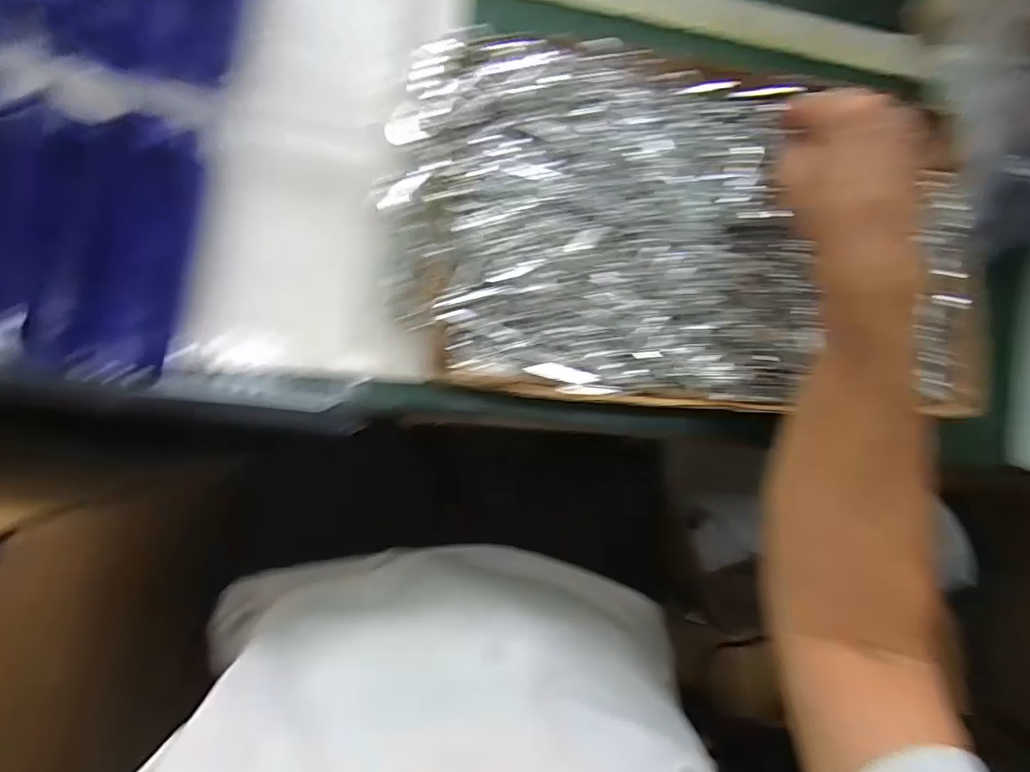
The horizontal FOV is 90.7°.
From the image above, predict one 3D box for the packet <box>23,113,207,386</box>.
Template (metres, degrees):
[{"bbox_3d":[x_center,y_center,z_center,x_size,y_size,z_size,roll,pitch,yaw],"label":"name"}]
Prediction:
[{"bbox_3d":[-0.262,-0.091,0.336,0.083,0.022,0.173,7,83,-6],"label":"packet"}]

